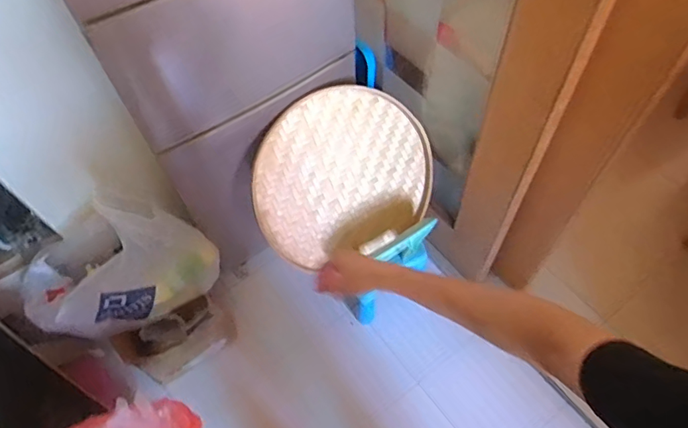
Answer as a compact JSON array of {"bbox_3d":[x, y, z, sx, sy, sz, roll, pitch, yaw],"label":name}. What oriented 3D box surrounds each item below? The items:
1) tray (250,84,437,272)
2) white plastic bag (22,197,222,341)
[{"bbox_3d":[0.004,-0.095,1.277,0.477,0.432,0.025,-33,23,-10],"label":"tray"},{"bbox_3d":[-0.559,0.123,1.199,0.448,0.306,0.222,-15,58,-8],"label":"white plastic bag"}]

